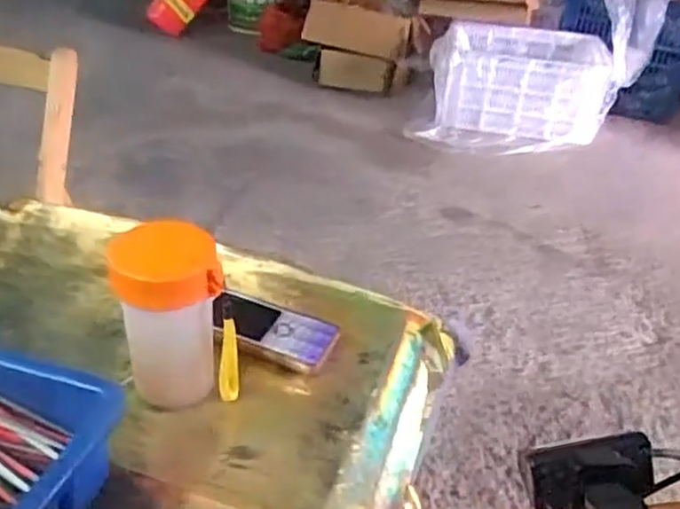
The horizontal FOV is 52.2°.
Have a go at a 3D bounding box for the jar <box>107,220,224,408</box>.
[{"bbox_3d":[-0.120,0.049,0.506,0.076,0.140,0.063,-8,37,-17],"label":"jar"}]

